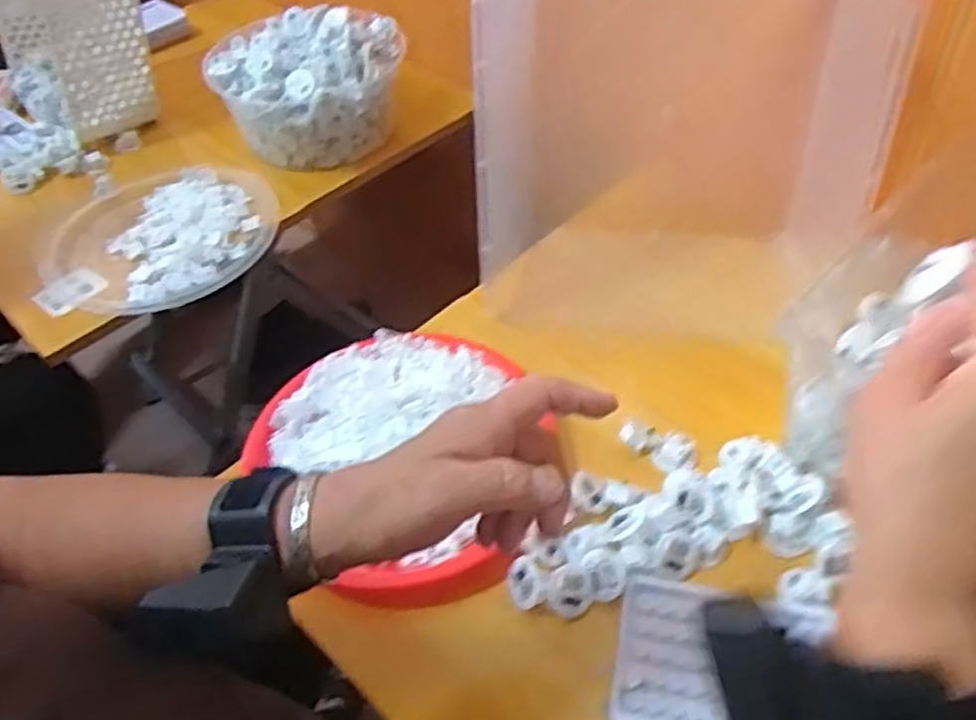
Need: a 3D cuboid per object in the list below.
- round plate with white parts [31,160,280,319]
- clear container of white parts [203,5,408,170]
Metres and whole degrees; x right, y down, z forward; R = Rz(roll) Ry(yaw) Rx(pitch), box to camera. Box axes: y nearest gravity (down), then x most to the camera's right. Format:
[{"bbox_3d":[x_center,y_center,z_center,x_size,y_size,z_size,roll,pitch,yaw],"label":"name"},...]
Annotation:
[{"bbox_3d":[-0.343,-0.127,0.810,0.232,0.024,0.233,-3,47,3],"label":"round plate with white parts"},{"bbox_3d":[-0.200,-0.313,0.897,0.217,0.112,0.175,-13,47,-5],"label":"clear container of white parts"}]

